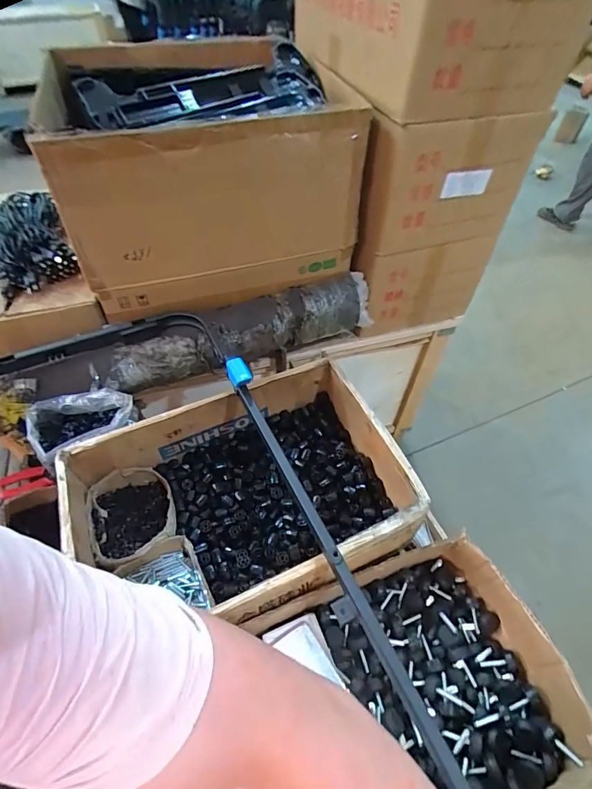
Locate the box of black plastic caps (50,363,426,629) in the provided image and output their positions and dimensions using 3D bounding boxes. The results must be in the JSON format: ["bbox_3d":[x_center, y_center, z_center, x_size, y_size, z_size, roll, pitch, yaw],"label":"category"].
[{"bbox_3d":[-0.087,0.181,0.697,0.498,0.145,0.352,-21,55,-16],"label":"box of black plastic caps"}]

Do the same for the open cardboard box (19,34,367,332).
[{"bbox_3d":[-0.231,-0.531,0.943,0.546,0.336,0.606,-16,54,-13],"label":"open cardboard box"}]

